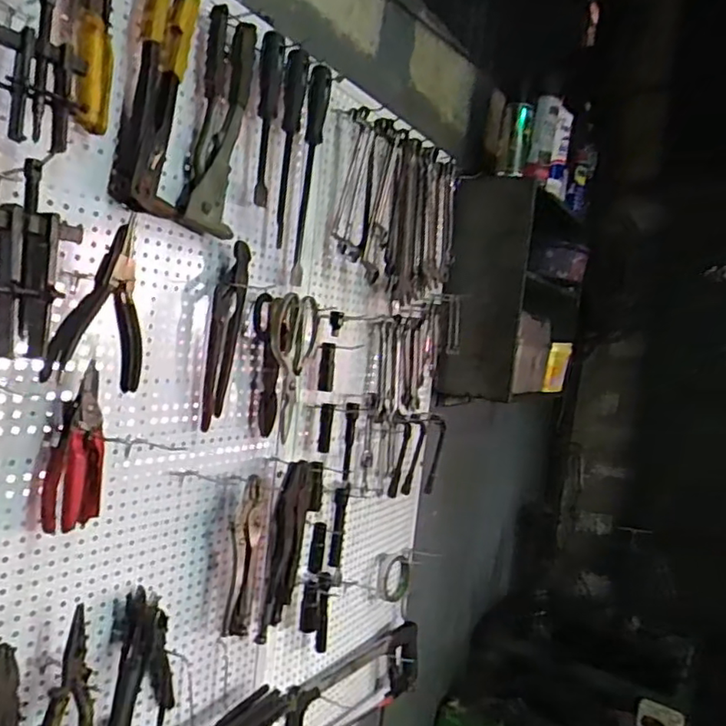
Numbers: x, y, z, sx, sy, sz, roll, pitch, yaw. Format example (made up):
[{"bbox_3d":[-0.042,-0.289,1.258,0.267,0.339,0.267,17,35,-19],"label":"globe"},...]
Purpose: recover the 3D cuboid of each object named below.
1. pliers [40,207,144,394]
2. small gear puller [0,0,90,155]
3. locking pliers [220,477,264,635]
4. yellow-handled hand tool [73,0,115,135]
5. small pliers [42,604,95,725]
[{"bbox_3d":[-0.243,-0.057,0.593,0.089,0.163,0.024,16,-1,-40],"label":"pliers"},{"bbox_3d":[-0.268,-0.247,0.512,0.016,0.122,0.065,10,4,43],"label":"small gear puller"},{"bbox_3d":[-0.161,0.261,0.816,0.019,0.215,0.048,9,4,32],"label":"locking pliers"},{"bbox_3d":[-0.254,-0.337,0.594,0.029,0.218,0.069,6,3,-18],"label":"yellow-handled hand tool"},{"bbox_3d":[-0.292,0.333,0.618,0.018,0.171,0.055,13,0,39],"label":"small pliers"}]

